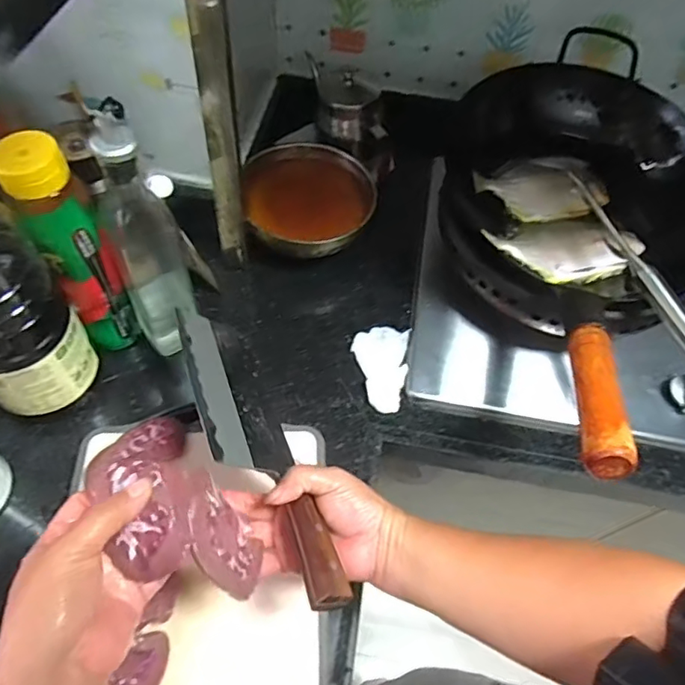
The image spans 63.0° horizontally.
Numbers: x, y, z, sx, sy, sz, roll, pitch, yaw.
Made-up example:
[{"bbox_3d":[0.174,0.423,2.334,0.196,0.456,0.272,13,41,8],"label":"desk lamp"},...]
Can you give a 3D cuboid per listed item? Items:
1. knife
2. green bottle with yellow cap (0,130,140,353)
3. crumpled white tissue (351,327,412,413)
[{"bbox_3d":[-0.084,0.080,0.439,0.060,0.025,0.279,0,46,-48],"label":"knife"},{"bbox_3d":[-0.250,-0.082,0.532,0.060,0.230,0.060,-24,63,-19],"label":"green bottle with yellow cap"},{"bbox_3d":[0.042,0.027,0.638,0.063,0.007,0.107,7,57,0],"label":"crumpled white tissue"}]

